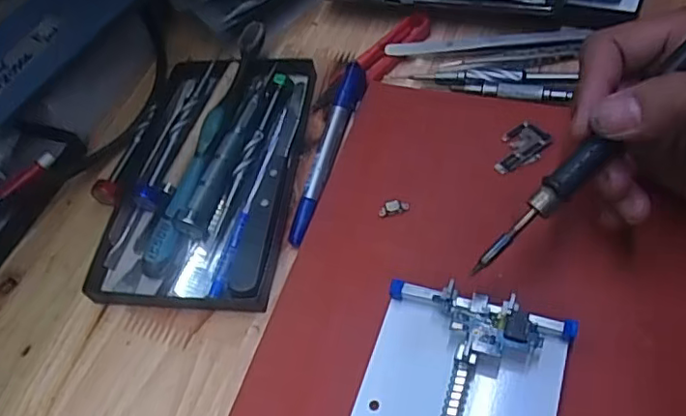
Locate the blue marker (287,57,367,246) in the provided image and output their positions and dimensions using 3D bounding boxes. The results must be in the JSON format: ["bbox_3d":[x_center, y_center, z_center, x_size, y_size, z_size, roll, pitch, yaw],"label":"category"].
[{"bbox_3d":[-0.008,-0.037,0.335,0.016,0.015,0.125,9,57,15],"label":"blue marker"}]

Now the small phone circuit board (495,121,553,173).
[{"bbox_3d":[0.096,-0.034,0.321,0.034,0.007,0.025,-29,56,-11],"label":"small phone circuit board"}]

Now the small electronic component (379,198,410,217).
[{"bbox_3d":[0.027,0.000,0.311,0.016,0.004,0.008,-11,54,2],"label":"small electronic component"}]

